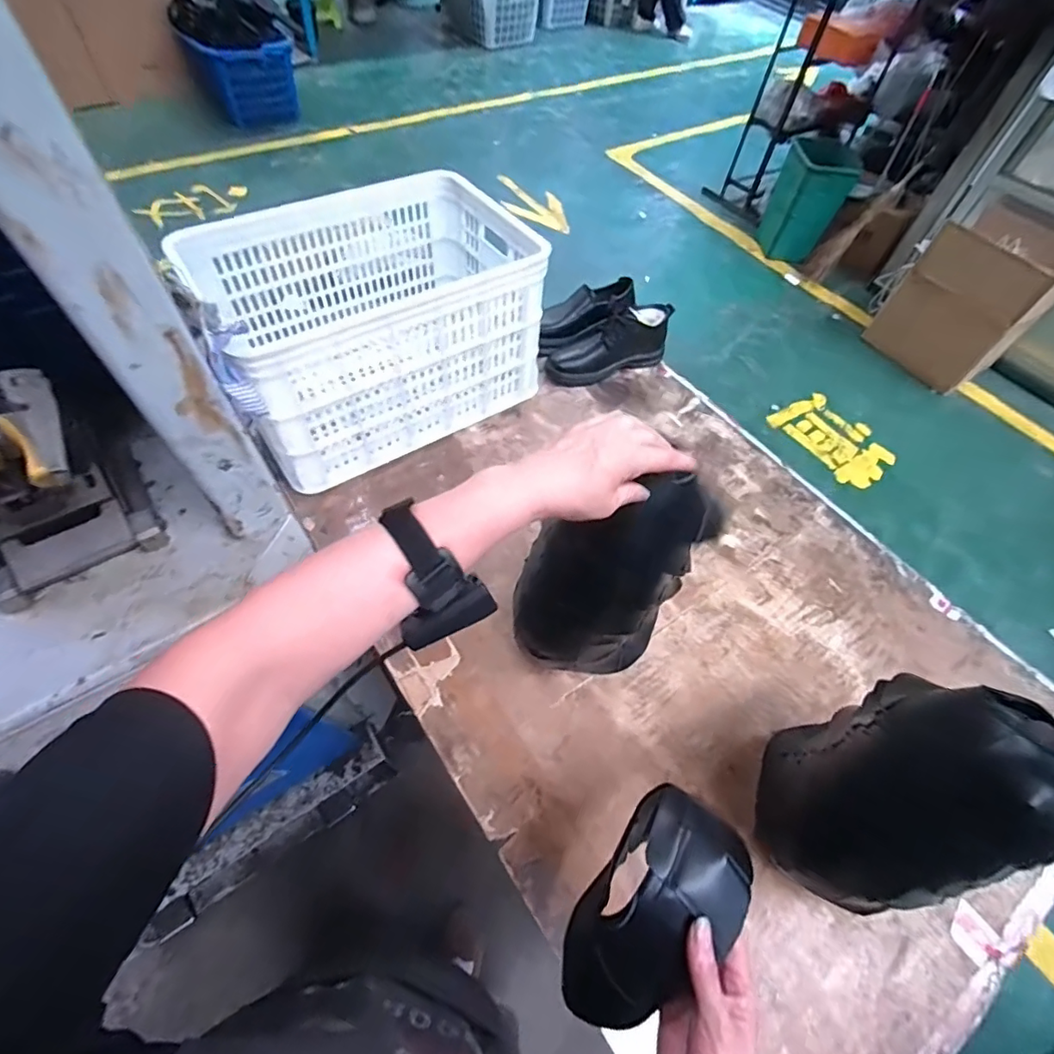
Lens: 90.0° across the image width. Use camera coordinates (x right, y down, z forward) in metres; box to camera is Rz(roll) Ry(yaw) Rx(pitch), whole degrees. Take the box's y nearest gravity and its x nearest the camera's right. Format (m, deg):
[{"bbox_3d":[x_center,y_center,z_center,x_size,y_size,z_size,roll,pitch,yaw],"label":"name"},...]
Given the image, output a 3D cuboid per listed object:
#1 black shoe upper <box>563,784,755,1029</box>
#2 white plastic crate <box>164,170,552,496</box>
[{"bbox_3d":[0.095,0.334,0.439,0.083,0.101,0.223,29,104,14],"label":"black shoe upper"},{"bbox_3d":[-0.265,-0.367,0.958,0.512,0.296,0.340,-28,63,-20],"label":"white plastic crate"}]

